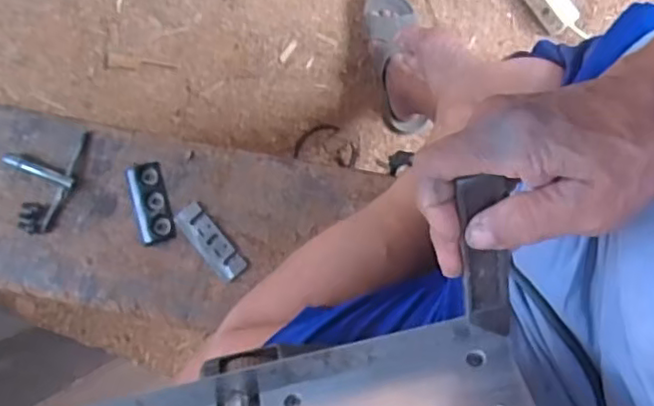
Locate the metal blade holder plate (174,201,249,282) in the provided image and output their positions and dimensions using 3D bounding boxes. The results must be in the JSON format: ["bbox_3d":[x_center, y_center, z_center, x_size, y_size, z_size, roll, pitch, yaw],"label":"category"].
[{"bbox_3d":[-0.112,0.037,0.622,0.030,0.005,0.084,-40,79,-8],"label":"metal blade holder plate"}]

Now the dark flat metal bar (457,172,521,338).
[{"bbox_3d":[0.089,0.033,0.362,0.027,0.118,0.006,-17,36,-3],"label":"dark flat metal bar"}]

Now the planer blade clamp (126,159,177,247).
[{"bbox_3d":[-0.168,-0.002,0.618,0.033,0.009,0.081,-16,76,-3],"label":"planer blade clamp"}]

